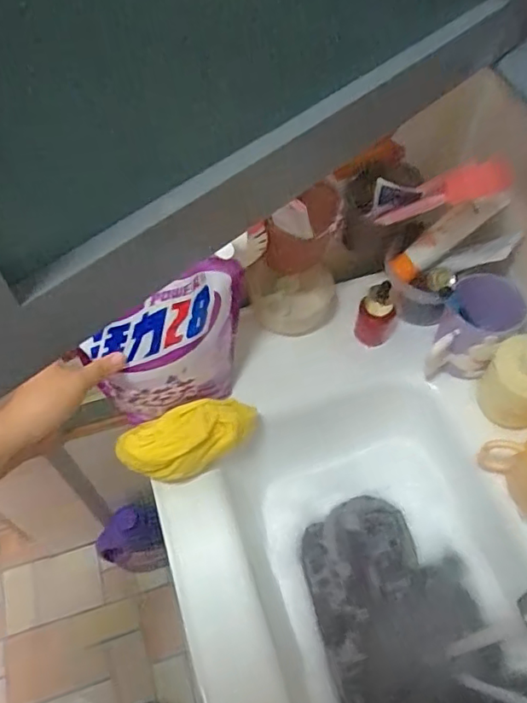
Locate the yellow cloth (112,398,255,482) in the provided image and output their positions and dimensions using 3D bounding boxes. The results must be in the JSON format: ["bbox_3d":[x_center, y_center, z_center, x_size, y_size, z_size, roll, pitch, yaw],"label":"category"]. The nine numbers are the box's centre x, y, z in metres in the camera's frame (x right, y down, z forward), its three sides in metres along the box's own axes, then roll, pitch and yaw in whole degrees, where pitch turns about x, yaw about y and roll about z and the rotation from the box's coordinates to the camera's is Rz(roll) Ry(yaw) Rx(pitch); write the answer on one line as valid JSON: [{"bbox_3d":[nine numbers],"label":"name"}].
[{"bbox_3d":[-0.080,0.098,0.606,0.153,0.064,0.067,-18,58,-11],"label":"yellow cloth"}]

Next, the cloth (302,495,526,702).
[{"bbox_3d":[0.173,0.320,0.601,0.202,0.027,0.325,-10,57,-9],"label":"cloth"}]

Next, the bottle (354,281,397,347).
[{"bbox_3d":[0.146,-0.049,0.696,0.046,0.087,0.044,0,56,0],"label":"bottle"}]

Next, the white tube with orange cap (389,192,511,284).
[{"bbox_3d":[0.226,-0.141,0.681,0.030,0.155,0.031,21,42,-44],"label":"white tube with orange cap"}]

